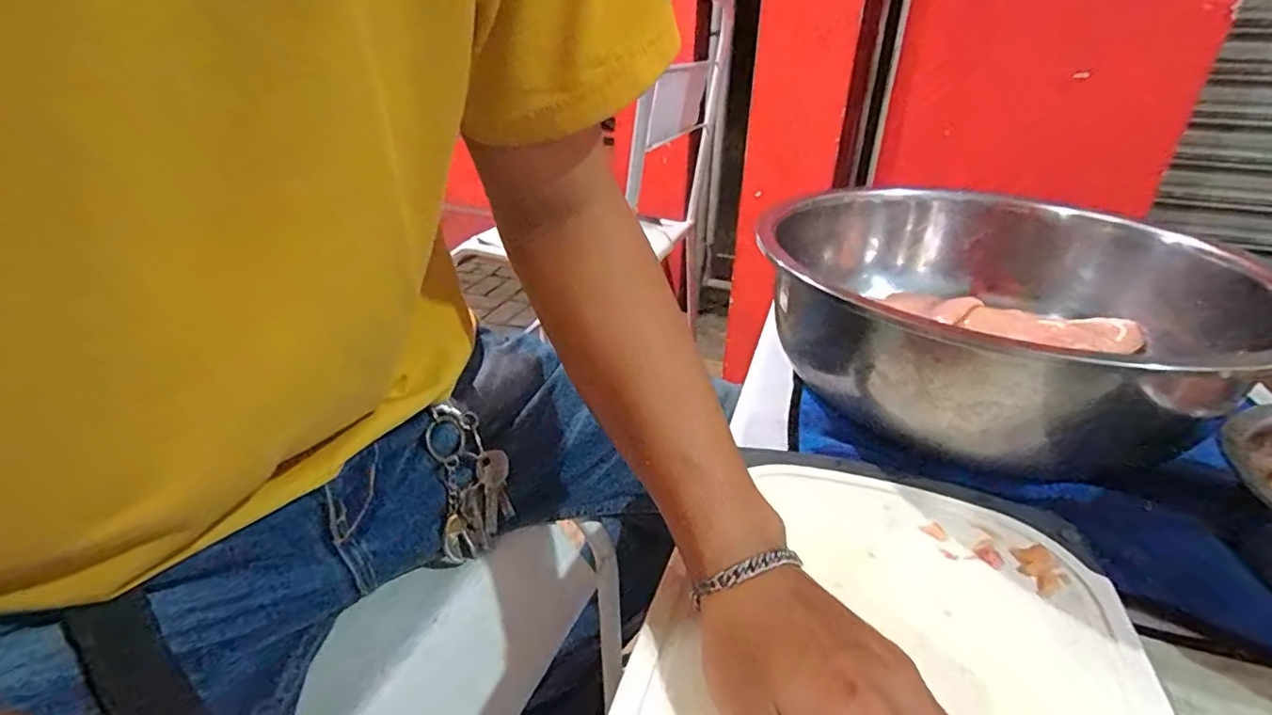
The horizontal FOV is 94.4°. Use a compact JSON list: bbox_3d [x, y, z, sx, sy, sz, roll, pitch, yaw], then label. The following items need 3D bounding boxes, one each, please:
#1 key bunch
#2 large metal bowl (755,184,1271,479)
[{"bbox_3d":[-0.111,0.085,0.400,0.048,0.111,0.018,-10,8,-19],"label":"key bunch"},{"bbox_3d":[0.280,-0.035,0.473,0.325,0.117,0.287,-11,31,-19],"label":"large metal bowl"}]

